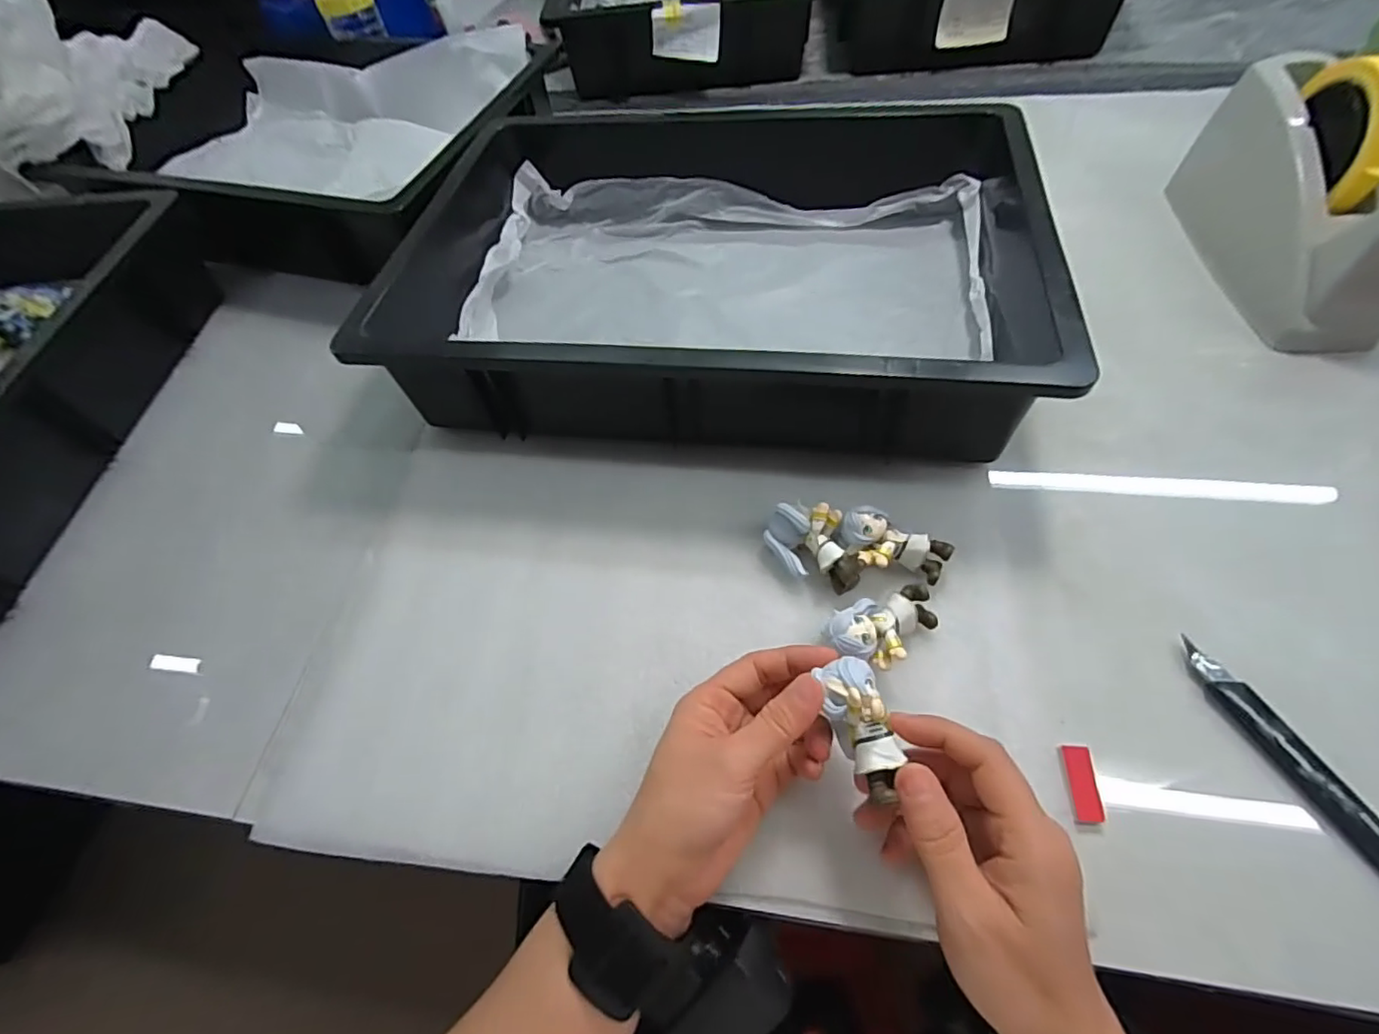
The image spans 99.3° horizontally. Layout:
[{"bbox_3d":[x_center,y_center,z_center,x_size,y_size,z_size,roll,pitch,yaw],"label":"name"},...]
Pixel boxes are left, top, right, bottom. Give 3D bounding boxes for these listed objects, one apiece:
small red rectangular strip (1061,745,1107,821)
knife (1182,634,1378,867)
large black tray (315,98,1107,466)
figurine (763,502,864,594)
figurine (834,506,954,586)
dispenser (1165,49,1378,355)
[{"bbox_3d":[0.192,0.130,0.286,0.013,0.005,0.033,1,58,7],"label":"small red rectangular strip"},{"bbox_3d":[0.295,0.122,0.277,0.015,0.010,0.140,-24,58,-9],"label":"knife"},{"bbox_3d":[0.018,-0.208,0.465,0.458,0.105,0.348,6,59,10],"label":"large black tray"},{"bbox_3d":[0.073,0.022,0.352,0.043,0.036,0.053,-15,59,-4],"label":"figurine"},{"bbox_3d":[0.118,0.020,0.346,0.062,0.024,0.032,23,63,20],"label":"figurine"},{"bbox_3d":[0.446,-0.239,0.421,0.063,0.113,0.212,-3,58,5],"label":"dispenser"}]

